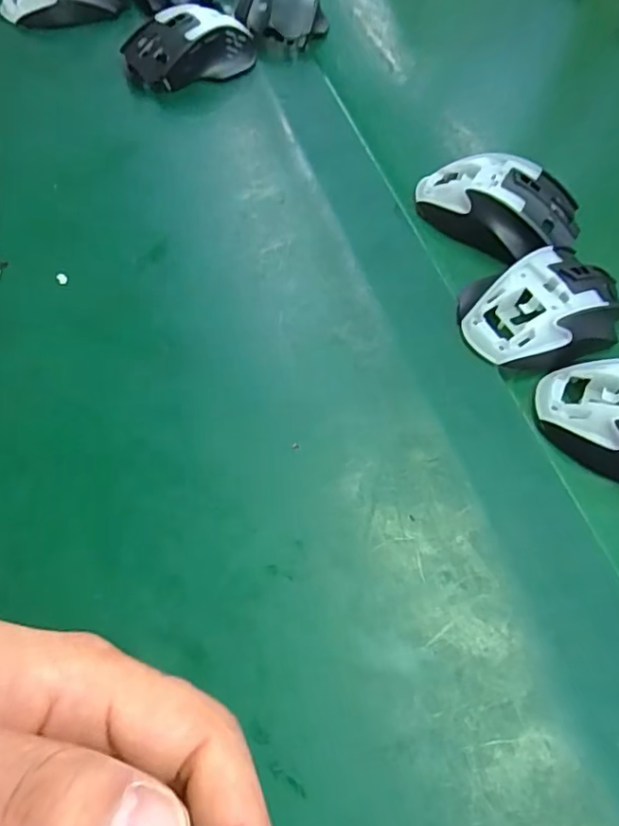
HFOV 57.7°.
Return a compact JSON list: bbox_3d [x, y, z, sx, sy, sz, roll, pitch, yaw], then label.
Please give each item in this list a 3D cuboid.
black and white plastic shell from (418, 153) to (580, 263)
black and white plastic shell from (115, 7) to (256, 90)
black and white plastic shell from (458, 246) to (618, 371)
[{"bbox_3d":[0.132,-0.148,0.397,0.110,0.033,0.065,19,61,9],"label":"black and white plastic shell"},{"bbox_3d":[-0.101,-0.311,0.478,0.109,0.041,0.061,-20,62,-13],"label":"black and white plastic shell"},{"bbox_3d":[0.148,-0.065,0.345,0.102,0.033,0.067,-12,61,-9],"label":"black and white plastic shell"}]

